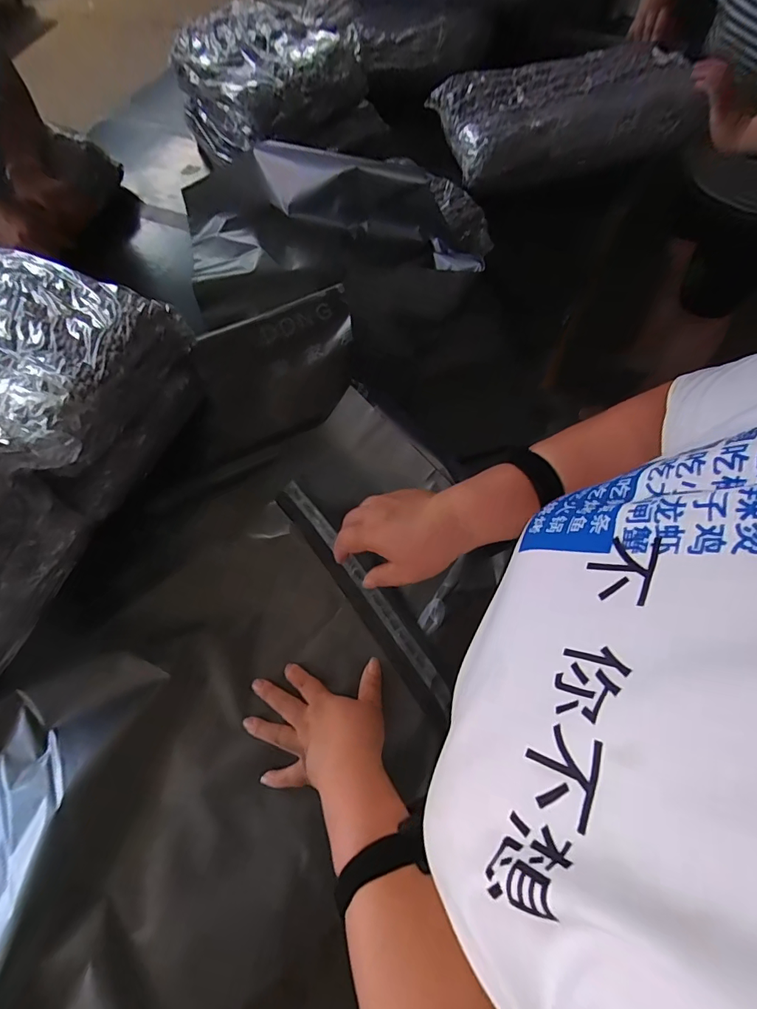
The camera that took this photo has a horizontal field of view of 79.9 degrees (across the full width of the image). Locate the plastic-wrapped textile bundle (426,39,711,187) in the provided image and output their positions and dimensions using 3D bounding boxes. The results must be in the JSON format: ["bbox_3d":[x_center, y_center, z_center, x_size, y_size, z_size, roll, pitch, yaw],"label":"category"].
[{"bbox_3d":[0.306,-0.653,0.747,0.379,0.108,0.192,-7,65,3],"label":"plastic-wrapped textile bundle"}]

